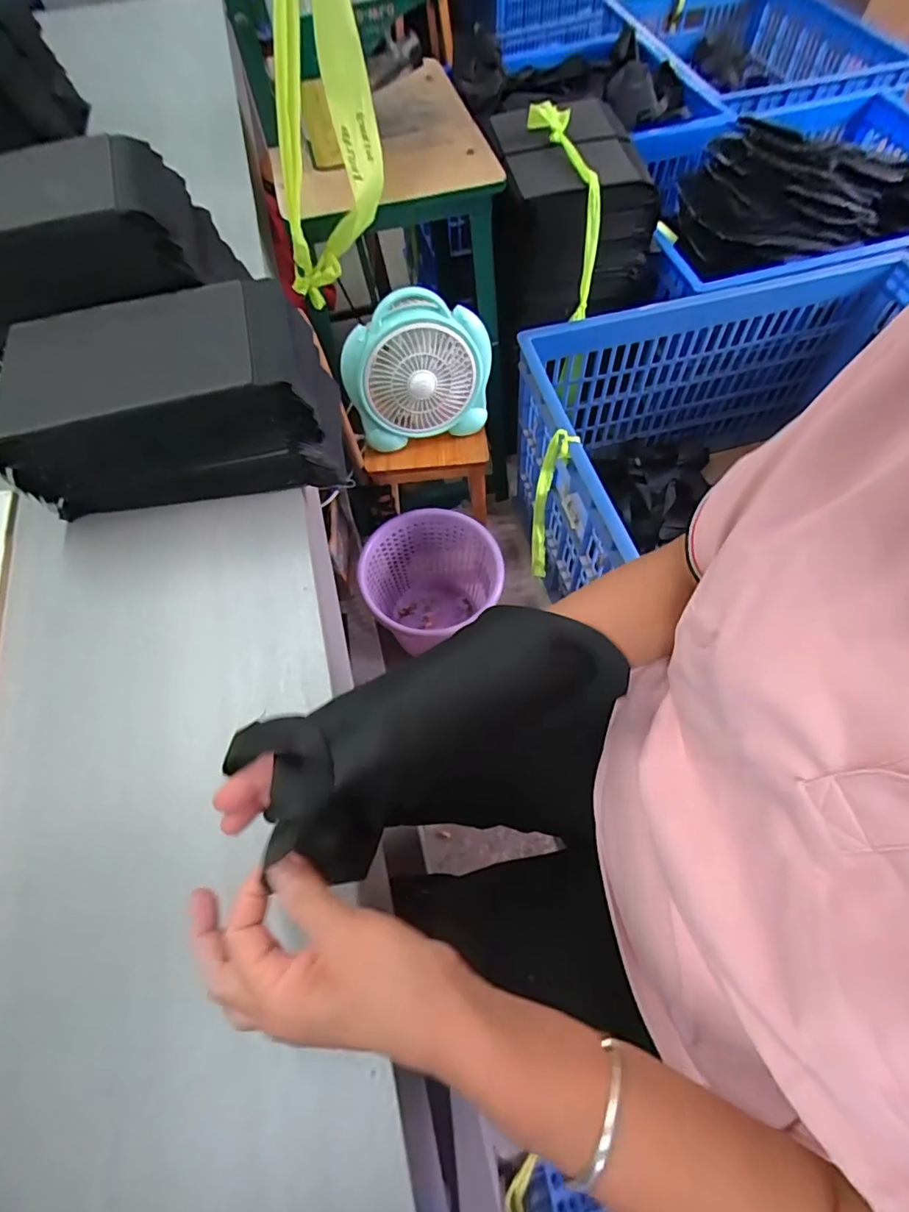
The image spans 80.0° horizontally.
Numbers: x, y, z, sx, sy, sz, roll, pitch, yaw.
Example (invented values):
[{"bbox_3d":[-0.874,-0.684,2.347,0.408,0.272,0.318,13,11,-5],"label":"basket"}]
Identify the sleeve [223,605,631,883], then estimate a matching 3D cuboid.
[{"bbox_3d":[-0.005,0.077,0.352,0.238,0.094,0.091,-22,63,-20],"label":"sleeve"}]

